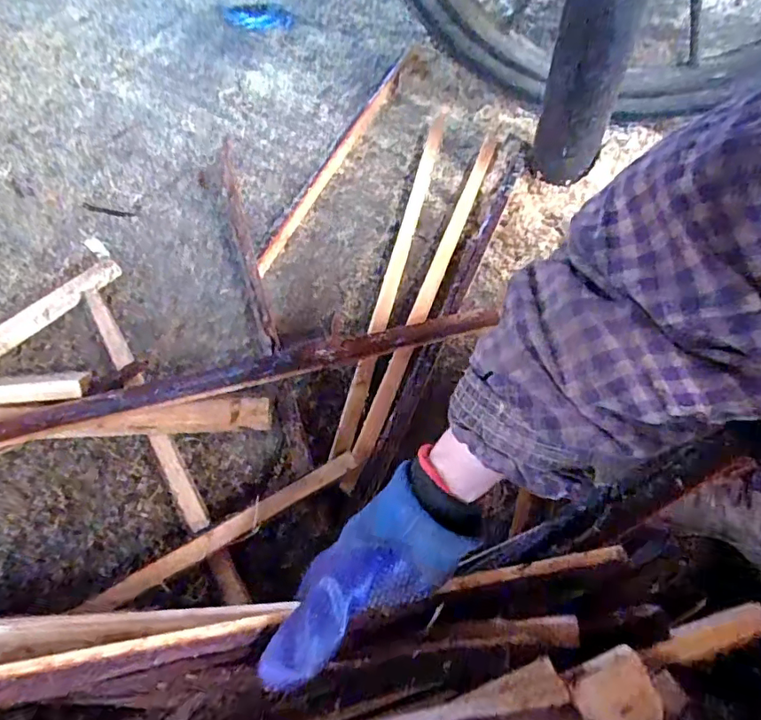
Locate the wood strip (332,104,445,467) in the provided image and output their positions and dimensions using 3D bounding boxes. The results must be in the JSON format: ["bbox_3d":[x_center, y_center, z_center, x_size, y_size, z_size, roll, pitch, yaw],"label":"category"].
[{"bbox_3d":[0.028,-0.146,0.637,0.022,0.017,0.548,9,57,9],"label":"wood strip"}]

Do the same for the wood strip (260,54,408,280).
[{"bbox_3d":[-0.046,-0.296,0.734,0.018,0.017,0.461,16,59,13],"label":"wood strip"}]

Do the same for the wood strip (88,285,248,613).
[{"bbox_3d":[-0.221,0.059,0.517,0.018,0.017,0.385,-30,60,-16],"label":"wood strip"}]

